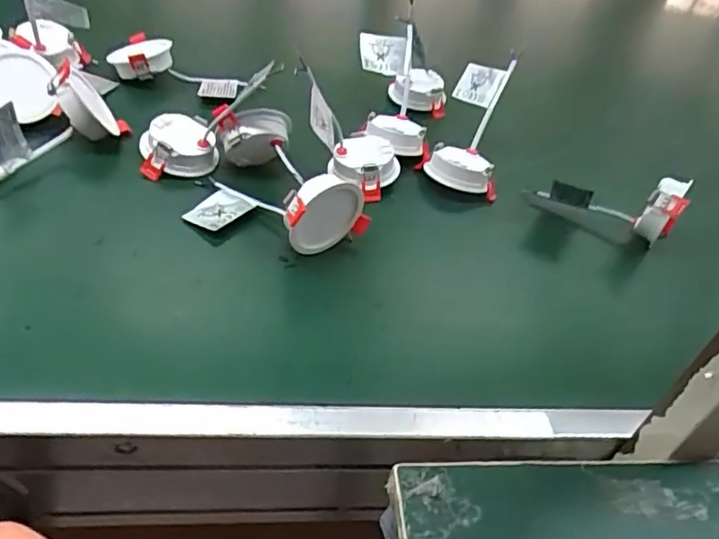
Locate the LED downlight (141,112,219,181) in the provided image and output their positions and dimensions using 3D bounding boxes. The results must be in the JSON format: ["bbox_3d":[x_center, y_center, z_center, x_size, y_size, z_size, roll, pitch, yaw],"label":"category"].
[{"bbox_3d":[-0.177,-0.121,0.581,0.073,0.036,0.066,-4,45,-17],"label":"LED downlight"}]

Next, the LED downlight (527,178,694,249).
[{"bbox_3d":[0.252,-0.071,0.589,0.147,0.069,0.059,13,42,4],"label":"LED downlight"}]

